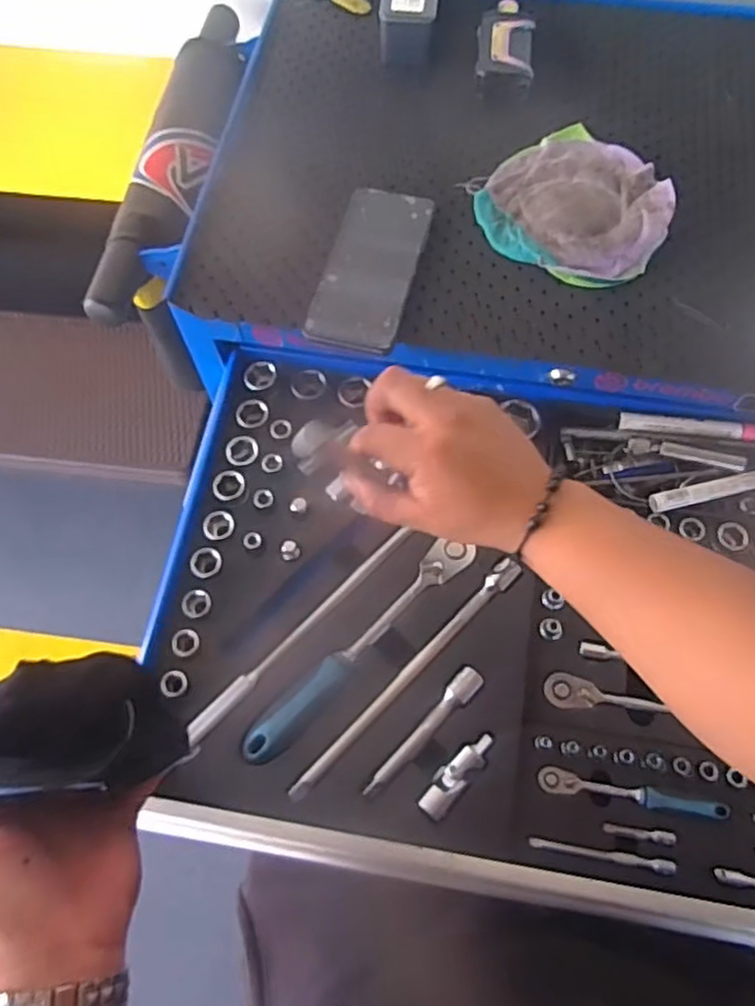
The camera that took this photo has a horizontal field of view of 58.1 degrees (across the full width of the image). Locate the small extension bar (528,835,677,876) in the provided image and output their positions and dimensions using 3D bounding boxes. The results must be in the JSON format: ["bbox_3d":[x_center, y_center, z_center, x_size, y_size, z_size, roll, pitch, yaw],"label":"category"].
[{"bbox_3d":[0.157,0.247,0.477,0.098,0.010,0.009,8,67,4],"label":"small extension bar"}]

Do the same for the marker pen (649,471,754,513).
[{"bbox_3d":[0.294,-0.016,0.564,0.136,0.019,0.018,-13,67,-5],"label":"marker pen"}]

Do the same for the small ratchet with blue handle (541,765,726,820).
[{"bbox_3d":[0.183,0.210,0.487,0.131,0.014,0.016,10,67,5],"label":"small ratchet with blue handle"}]

